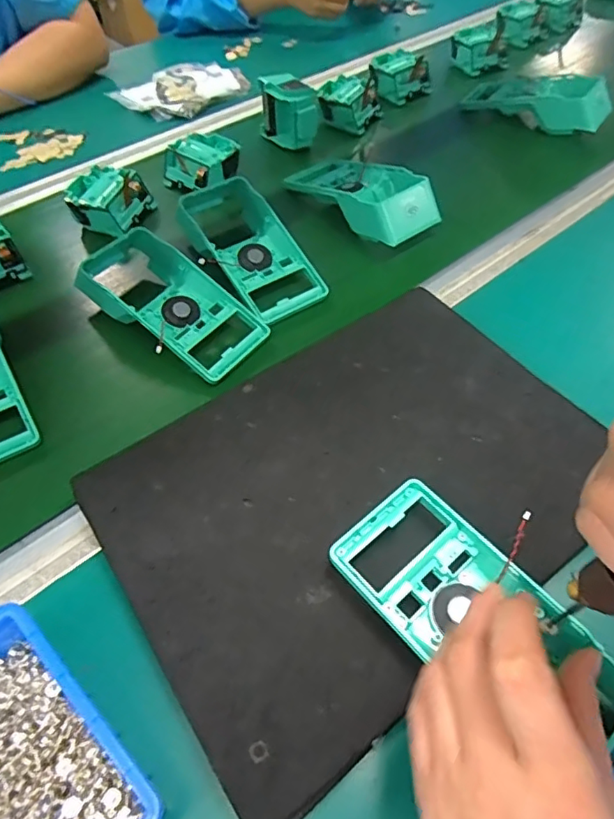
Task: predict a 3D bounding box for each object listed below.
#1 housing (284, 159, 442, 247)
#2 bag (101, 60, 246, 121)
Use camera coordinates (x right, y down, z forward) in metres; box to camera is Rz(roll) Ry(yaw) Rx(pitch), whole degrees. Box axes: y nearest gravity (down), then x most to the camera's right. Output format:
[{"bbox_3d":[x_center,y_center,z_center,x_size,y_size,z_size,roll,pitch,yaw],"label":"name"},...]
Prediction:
[{"bbox_3d":[0.062,-0.246,0.597,0.091,0.049,0.180,-36,62,-25],"label":"housing"},{"bbox_3d":[-0.177,-0.463,0.769,0.189,0.024,0.104,-23,58,-17],"label":"bag"}]

